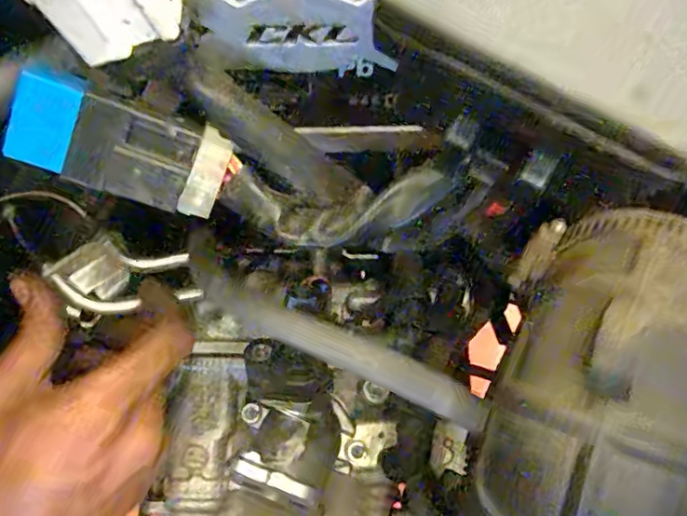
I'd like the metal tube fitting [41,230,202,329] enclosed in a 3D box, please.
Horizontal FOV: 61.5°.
[{"bbox_3d":[-0.105,0.007,0.277,0.061,0.024,0.039,-14,75,-4],"label":"metal tube fitting"}]

